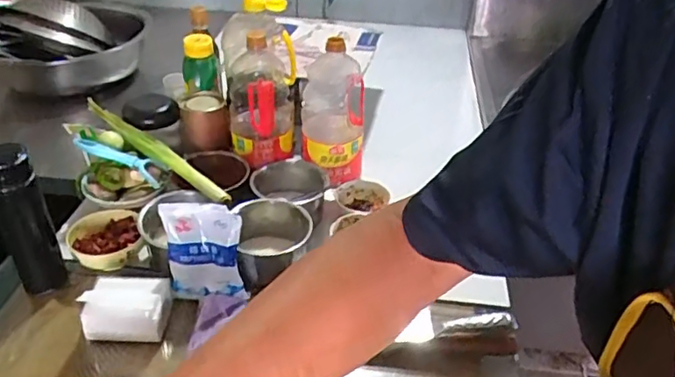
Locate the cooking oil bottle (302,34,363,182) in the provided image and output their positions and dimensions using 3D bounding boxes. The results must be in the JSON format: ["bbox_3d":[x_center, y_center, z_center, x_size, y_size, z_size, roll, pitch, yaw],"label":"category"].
[{"bbox_3d":[-0.011,-0.139,1.061,0.116,0.272,0.103,-7,22,-16],"label":"cooking oil bottle"}]

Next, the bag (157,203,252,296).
[{"bbox_3d":[-0.192,0.089,0.835,0.110,0.140,0.027,1,12,0],"label":"bag"}]

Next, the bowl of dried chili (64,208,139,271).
[{"bbox_3d":[-0.361,0.086,0.902,0.104,0.053,0.112,2,34,-1],"label":"bowl of dried chili"}]

